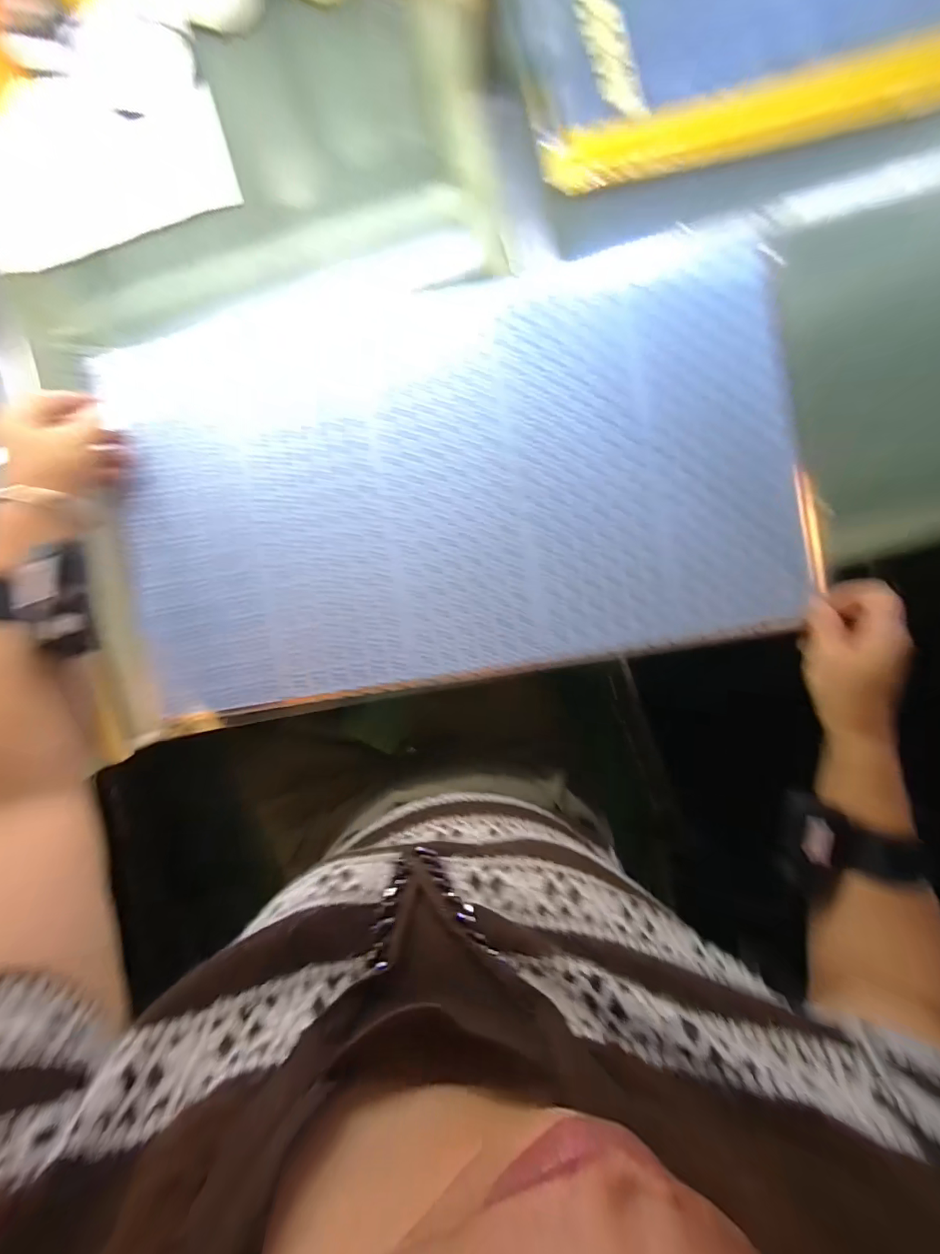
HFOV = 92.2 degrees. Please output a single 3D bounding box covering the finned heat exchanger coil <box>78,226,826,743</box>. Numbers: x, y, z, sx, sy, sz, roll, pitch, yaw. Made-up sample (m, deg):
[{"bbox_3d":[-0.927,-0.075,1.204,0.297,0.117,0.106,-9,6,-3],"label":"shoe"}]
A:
[{"bbox_3d":[-0.017,-0.132,0.409,0.595,0.020,0.361,-10,91,2],"label":"finned heat exchanger coil"}]

